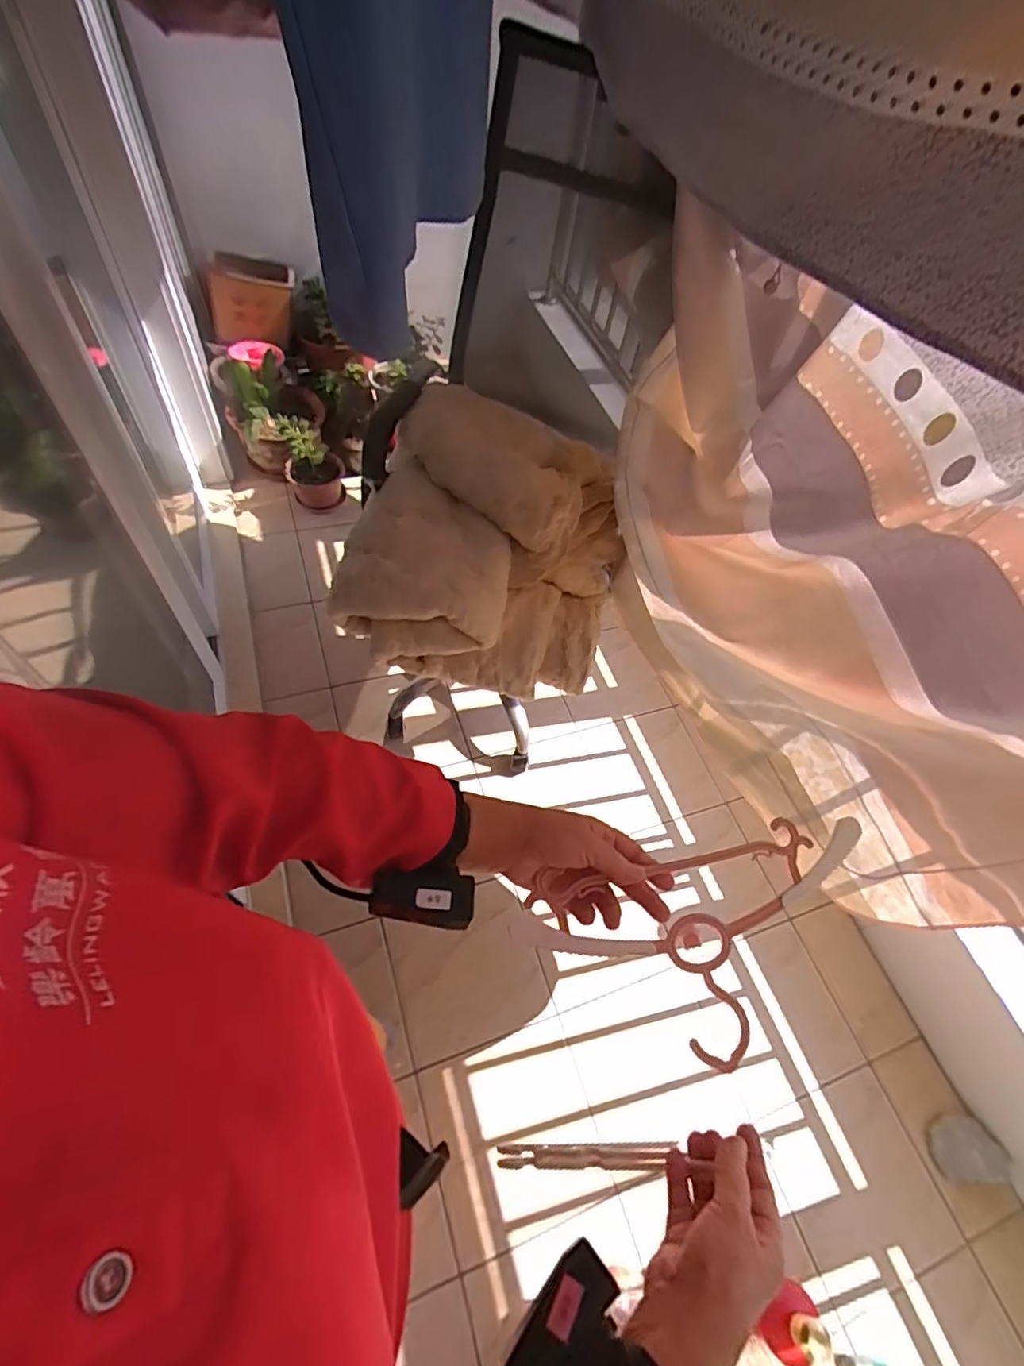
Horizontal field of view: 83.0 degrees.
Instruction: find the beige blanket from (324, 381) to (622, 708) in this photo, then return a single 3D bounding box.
[{"bbox_3d":[-0.040,-0.265,1.097,0.468,0.267,0.503,13,56,0],"label":"beige blanket"}]

